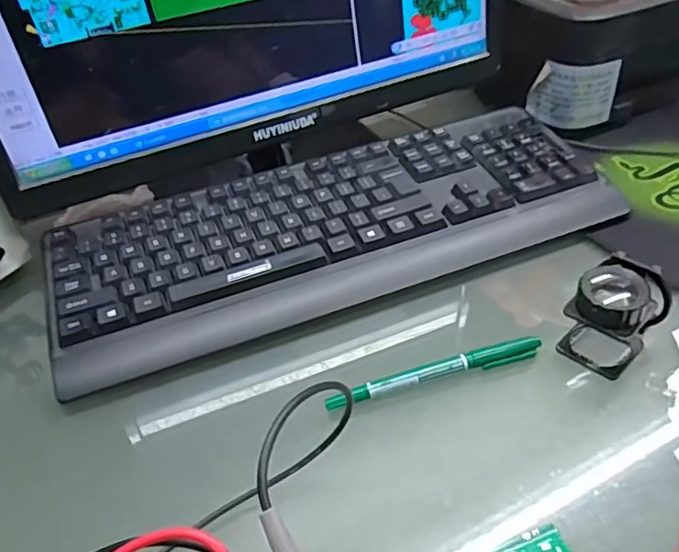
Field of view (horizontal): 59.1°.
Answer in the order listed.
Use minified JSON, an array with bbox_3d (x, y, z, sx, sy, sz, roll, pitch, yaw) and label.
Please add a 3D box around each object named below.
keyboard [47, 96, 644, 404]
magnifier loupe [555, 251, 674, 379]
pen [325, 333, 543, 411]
[{"bbox_3d":[-0.001,-0.039,0.473,0.435,0.040,0.155,-18,41,-14],"label":"keyboard"},{"bbox_3d":[0.171,0.022,0.369,0.061,0.056,0.043,-33,47,-28],"label":"magnifier loupe"},{"bbox_3d":[0.060,0.060,0.371,0.140,0.012,0.013,-14,41,-10],"label":"pen"}]

